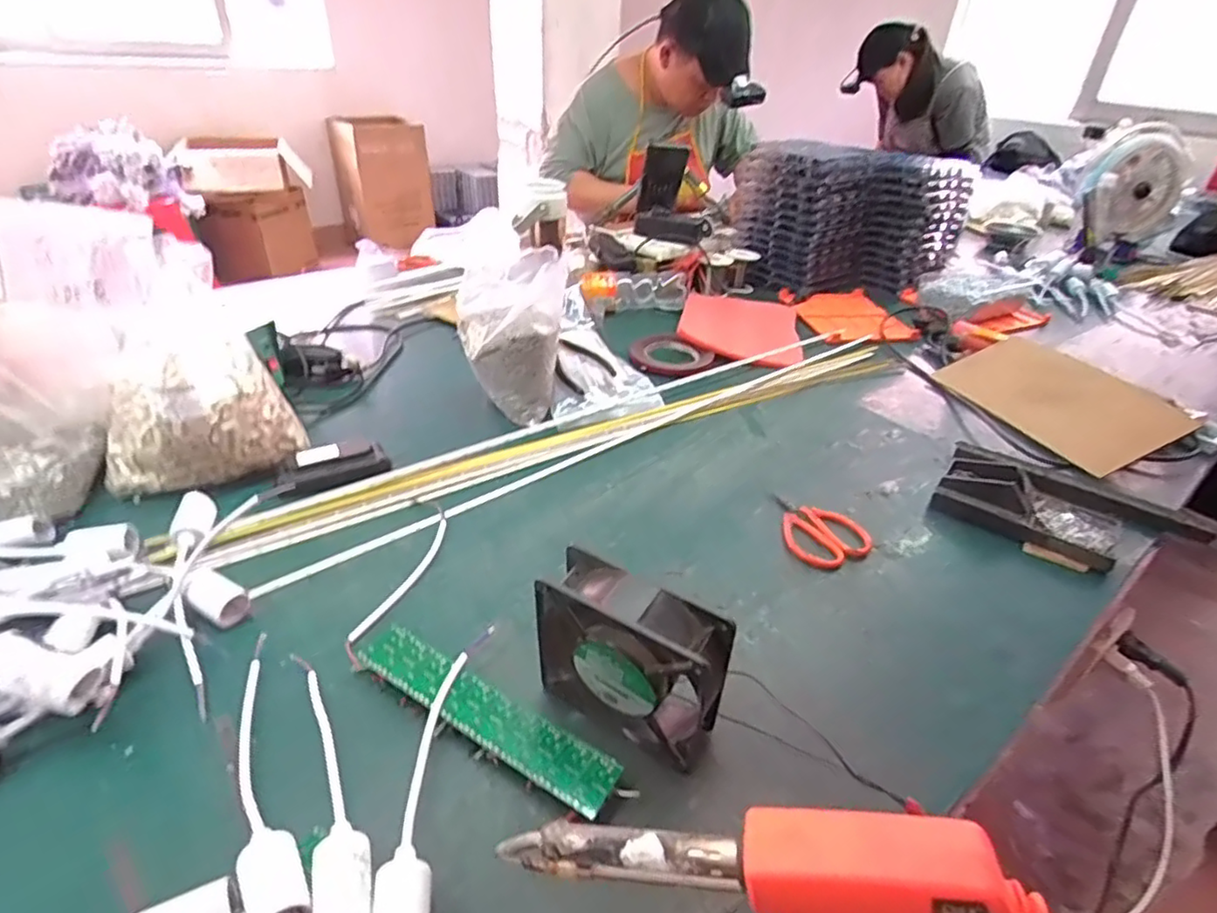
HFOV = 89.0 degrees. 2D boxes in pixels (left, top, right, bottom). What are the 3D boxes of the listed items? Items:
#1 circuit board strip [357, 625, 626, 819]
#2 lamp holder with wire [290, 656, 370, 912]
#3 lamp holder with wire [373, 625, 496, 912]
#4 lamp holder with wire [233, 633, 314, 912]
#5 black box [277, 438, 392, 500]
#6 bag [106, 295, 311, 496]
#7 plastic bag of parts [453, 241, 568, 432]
[{"bbox_3d":[-0.087,0.176,0.426,0.204,0.013,0.038,21,38,24],"label":"circuit board strip"},{"bbox_3d":[-0.169,0.190,0.377,0.029,0.036,0.207,-13,37,-22],"label":"lamp holder with wire"},{"bbox_3d":[-0.105,0.190,0.377,0.034,0.034,0.212,2,34,-3],"label":"lamp holder with wire"},{"bbox_3d":[-0.213,0.187,0.379,0.029,0.029,0.216,-16,39,-27],"label":"lamp holder with wire"},{"bbox_3d":[-0.279,0.010,0.631,0.103,0.026,0.047,-17,39,-28],"label":"black box"},{"bbox_3d":[-0.407,-0.056,0.607,0.162,0.151,0.110,-20,41,-31],"label":"bag"},{"bbox_3d":[-0.113,-0.145,0.738,0.122,0.174,0.116,-4,35,-11],"label":"plastic bag of parts"}]

